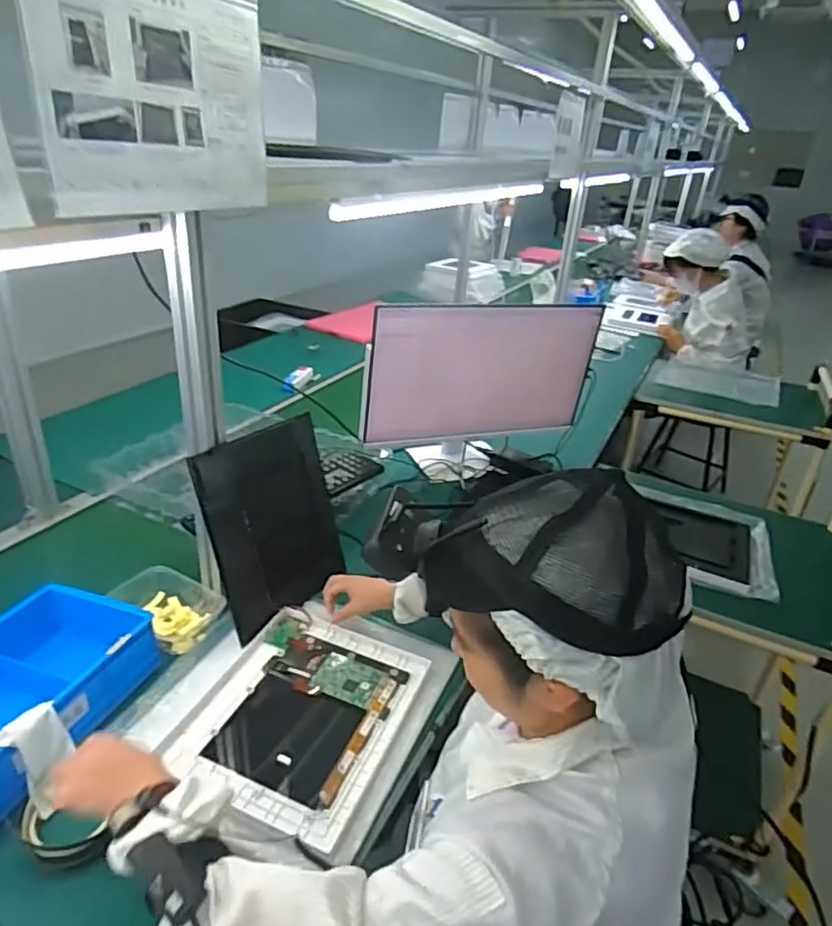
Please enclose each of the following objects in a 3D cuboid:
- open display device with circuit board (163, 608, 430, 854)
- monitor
[{"bbox_3d":[-0.145,0.329,0.832,0.246,0.026,0.297,15,30,18],"label":"open display device with circuit board"},{"bbox_3d":[0.131,-0.170,1.374,0.515,0.389,0.156,-3,30,-15],"label":"monitor"}]

